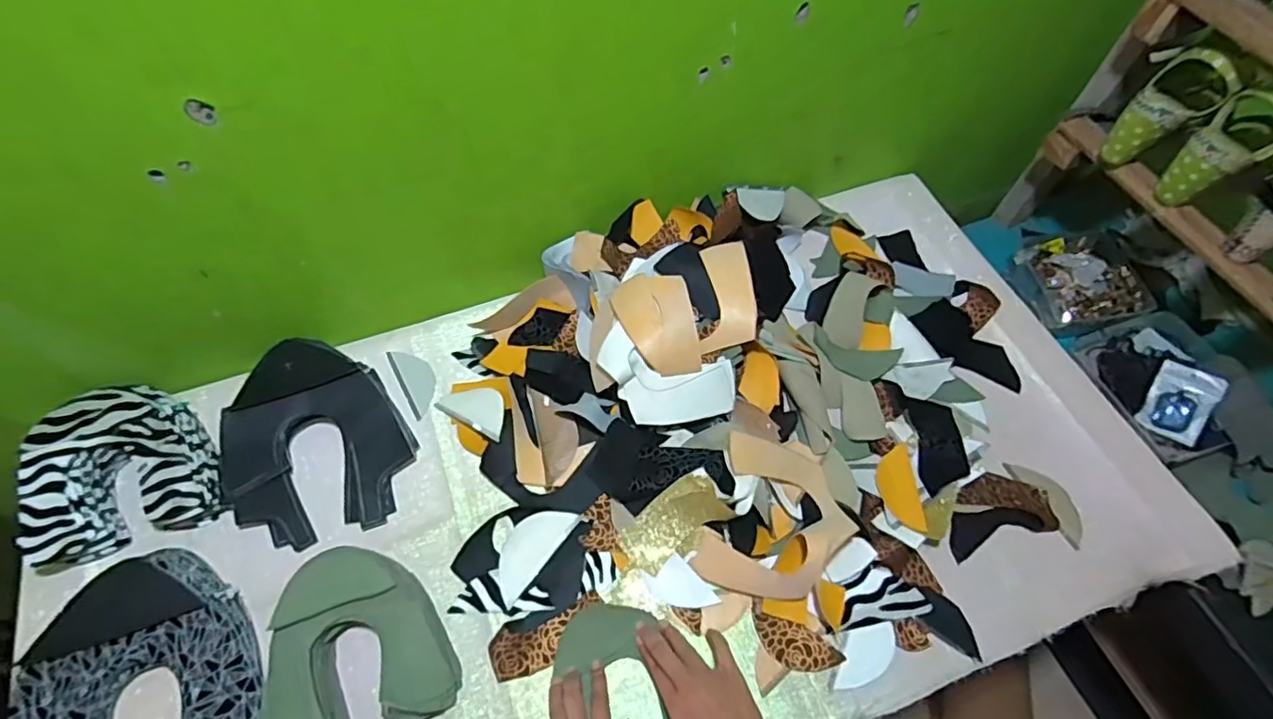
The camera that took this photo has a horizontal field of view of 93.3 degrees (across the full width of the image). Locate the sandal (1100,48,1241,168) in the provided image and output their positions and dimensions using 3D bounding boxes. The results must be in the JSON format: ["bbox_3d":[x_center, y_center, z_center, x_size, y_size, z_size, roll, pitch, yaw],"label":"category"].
[{"bbox_3d":[0.645,-0.302,0.738,0.062,0.138,0.078,-34,66,-20],"label":"sandal"}]

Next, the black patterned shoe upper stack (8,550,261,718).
[{"bbox_3d":[-0.454,0.301,0.548,0.189,0.051,0.245,-15,61,-11],"label":"black patterned shoe upper stack"}]

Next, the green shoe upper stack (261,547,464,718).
[{"bbox_3d":[-0.273,0.273,0.577,0.167,0.037,0.168,-17,61,-12],"label":"green shoe upper stack"}]

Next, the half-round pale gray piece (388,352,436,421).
[{"bbox_3d":[-0.273,0.026,0.748,0.041,0.006,0.101,-27,64,-16],"label":"half-round pale gray piece"}]

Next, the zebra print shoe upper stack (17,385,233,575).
[{"bbox_3d":[-0.549,0.113,0.637,0.170,0.066,0.161,-21,62,-14],"label":"zebra print shoe upper stack"}]

